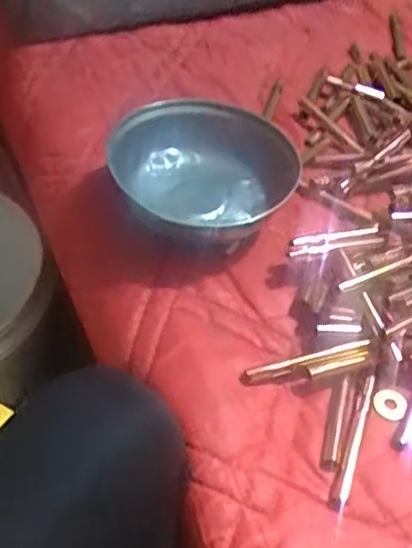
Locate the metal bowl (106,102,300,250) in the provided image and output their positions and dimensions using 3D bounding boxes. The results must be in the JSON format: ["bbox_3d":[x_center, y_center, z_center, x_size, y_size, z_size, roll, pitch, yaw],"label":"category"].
[{"bbox_3d":[-0.003,-0.080,0.519,0.140,0.054,0.153,5,49,-1],"label":"metal bowl"}]

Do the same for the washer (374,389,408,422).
[{"bbox_3d":[0.118,0.083,0.425,0.023,0.006,0.020,-34,60,-30],"label":"washer"}]

